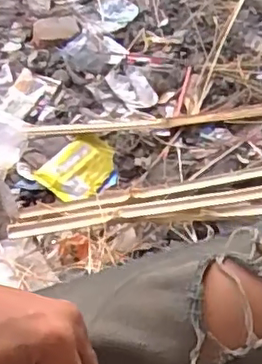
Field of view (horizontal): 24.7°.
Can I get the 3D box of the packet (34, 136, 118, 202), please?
[{"bbox_3d":[-0.088,-0.019,1.090,0.106,0.030,0.144,33,57,19],"label":"packet"}]

